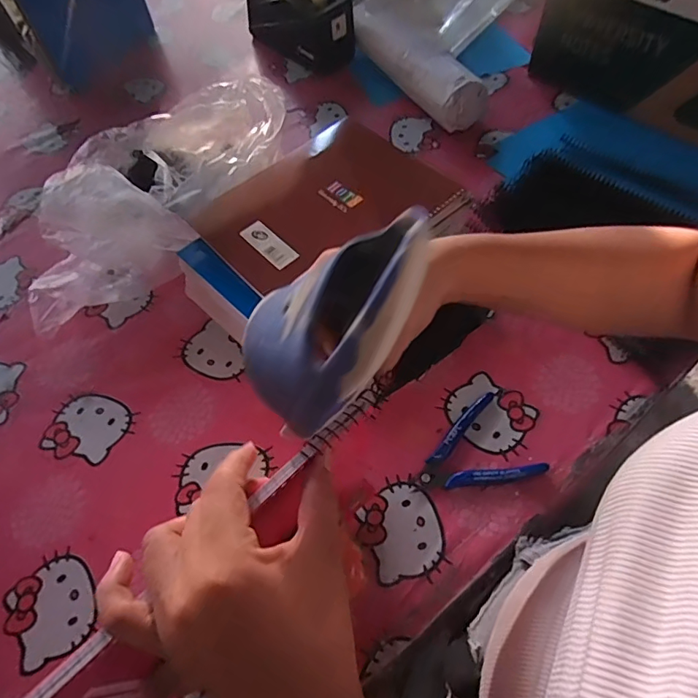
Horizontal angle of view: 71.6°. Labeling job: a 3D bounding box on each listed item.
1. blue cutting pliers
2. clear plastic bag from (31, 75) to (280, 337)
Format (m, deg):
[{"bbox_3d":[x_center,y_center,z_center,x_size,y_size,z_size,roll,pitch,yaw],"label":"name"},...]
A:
[{"bbox_3d":[0.109,0.097,0.450,0.111,0.012,0.086,-21,60,-8],"label":"blue cutting pliers"},{"bbox_3d":[-0.249,-0.205,0.601,0.213,0.115,0.403,20,62,16],"label":"clear plastic bag"}]

